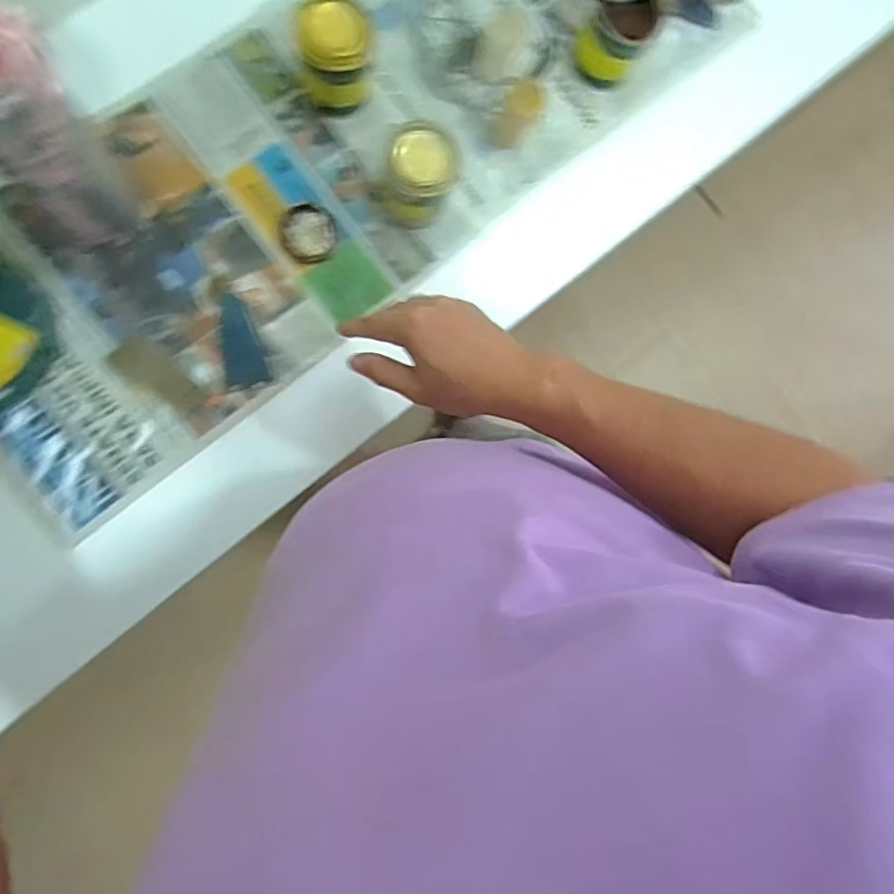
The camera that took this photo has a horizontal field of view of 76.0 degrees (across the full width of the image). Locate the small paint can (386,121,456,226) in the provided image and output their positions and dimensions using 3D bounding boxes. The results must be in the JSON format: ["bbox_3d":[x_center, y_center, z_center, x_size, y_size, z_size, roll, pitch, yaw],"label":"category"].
[{"bbox_3d":[-0.029,-0.269,0.569,0.069,0.080,0.072,0,89,-11],"label":"small paint can"}]

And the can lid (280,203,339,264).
[{"bbox_3d":[-0.142,-0.220,0.591,0.056,0.012,0.055,0,89,-11],"label":"can lid"}]

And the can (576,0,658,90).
[{"bbox_3d":[0.185,-0.446,0.615,0.068,0.074,0.068,0,89,-11],"label":"can"}]

